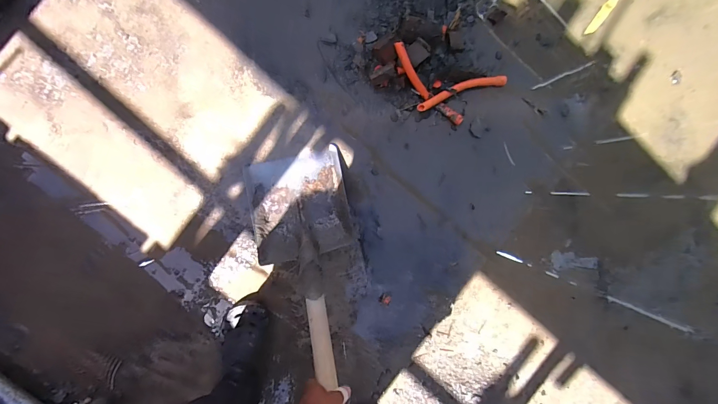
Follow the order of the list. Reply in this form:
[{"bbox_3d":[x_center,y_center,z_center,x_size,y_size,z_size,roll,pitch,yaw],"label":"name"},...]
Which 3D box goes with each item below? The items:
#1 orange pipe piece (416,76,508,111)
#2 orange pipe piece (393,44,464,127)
[{"bbox_3d":[0.263,-0.284,0.884,0.252,0.028,0.042,-23,94,-14],"label":"orange pipe piece"},{"bbox_3d":[0.170,-0.289,0.878,0.049,0.063,0.256,-44,95,0],"label":"orange pipe piece"}]

